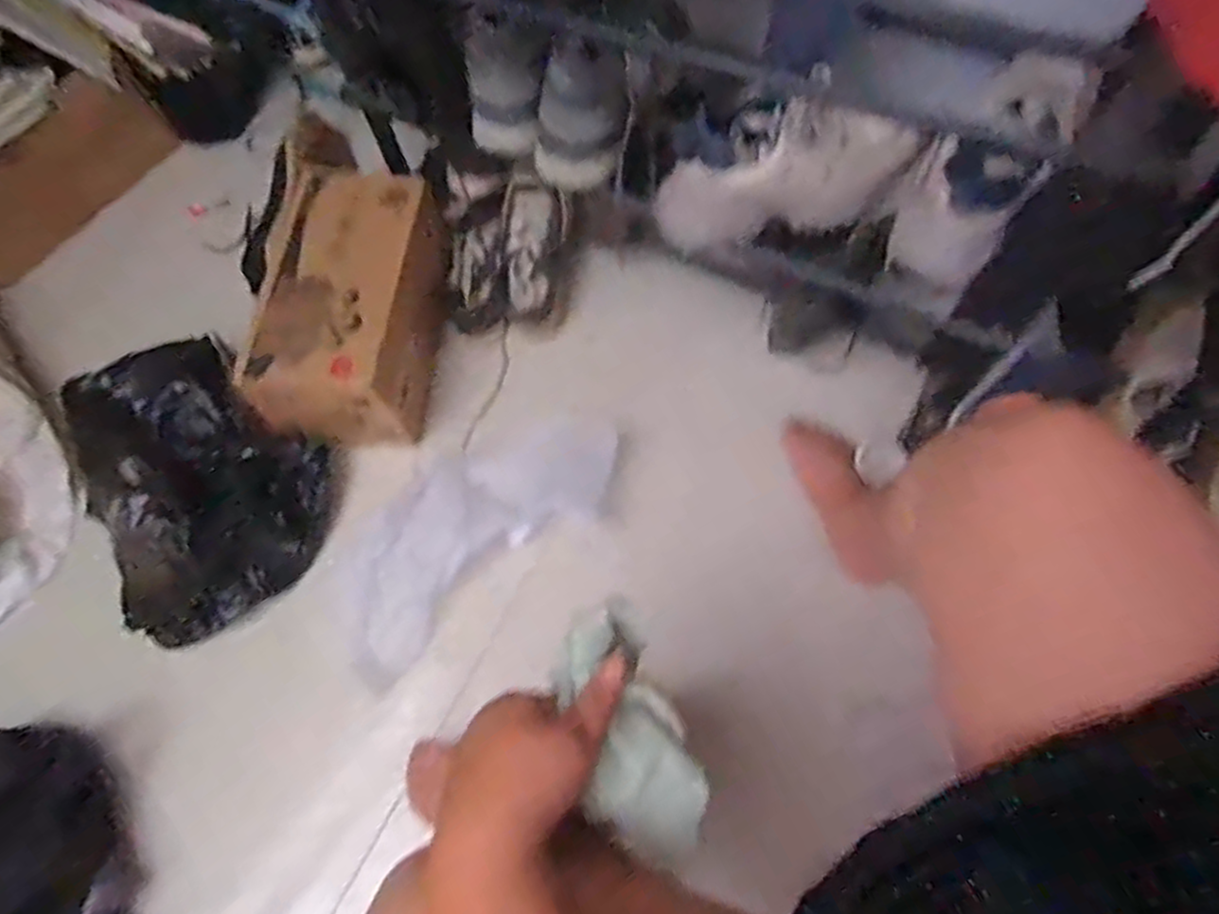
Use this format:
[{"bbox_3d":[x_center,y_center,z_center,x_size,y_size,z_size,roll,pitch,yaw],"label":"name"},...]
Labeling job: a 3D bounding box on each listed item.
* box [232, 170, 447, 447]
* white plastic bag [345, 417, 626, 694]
[{"bbox_3d":[-0.315,-0.186,0.909,0.190,0.191,0.312,4,69,5],"label":"box"},{"bbox_3d":[-0.166,0.071,0.904,0.360,0.035,0.181,-40,72,-12],"label":"white plastic bag"}]

